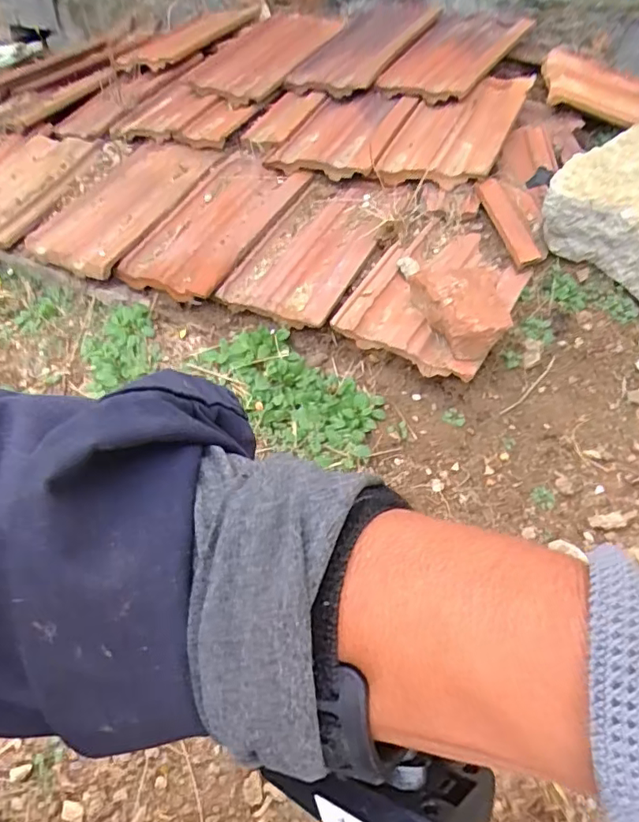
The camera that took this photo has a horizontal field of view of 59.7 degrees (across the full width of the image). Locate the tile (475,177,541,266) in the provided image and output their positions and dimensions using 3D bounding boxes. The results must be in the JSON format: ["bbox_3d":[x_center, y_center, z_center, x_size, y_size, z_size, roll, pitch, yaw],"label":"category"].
[{"bbox_3d":[0.287,-0.291,0.861,0.045,0.023,0.164,-16,69,-11],"label":"tile"}]

